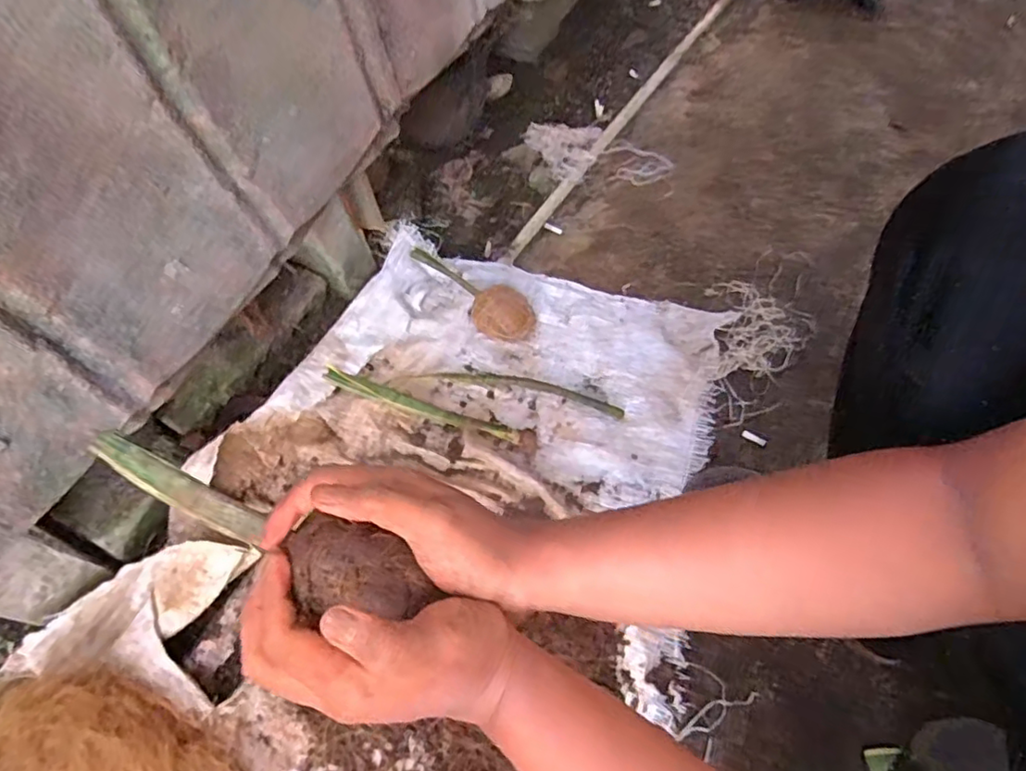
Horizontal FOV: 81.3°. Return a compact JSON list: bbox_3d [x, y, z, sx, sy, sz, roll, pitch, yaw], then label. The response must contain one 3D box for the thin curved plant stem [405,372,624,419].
[{"bbox_3d":[0.005,0.002,0.819,0.289,0.007,0.041,10,46,8],"label":"thin curved plant stem"}]

